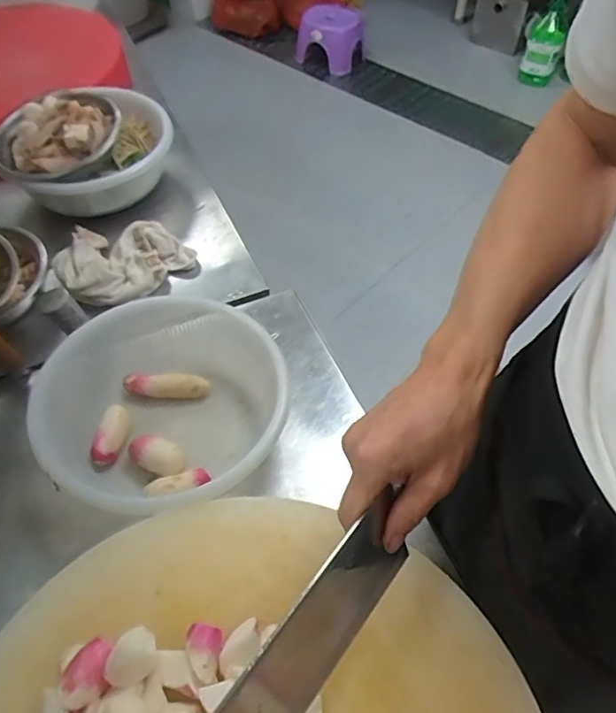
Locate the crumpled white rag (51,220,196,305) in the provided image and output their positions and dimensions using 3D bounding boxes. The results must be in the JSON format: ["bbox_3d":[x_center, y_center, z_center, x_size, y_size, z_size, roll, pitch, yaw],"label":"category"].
[{"bbox_3d":[-0.257,-0.136,0.772,0.150,0.042,0.160,35,60,23],"label":"crumpled white rag"}]

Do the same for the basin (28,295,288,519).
[{"bbox_3d":[-0.145,0.057,0.602,0.237,0.087,0.236,0,53,0],"label":"basin"}]

